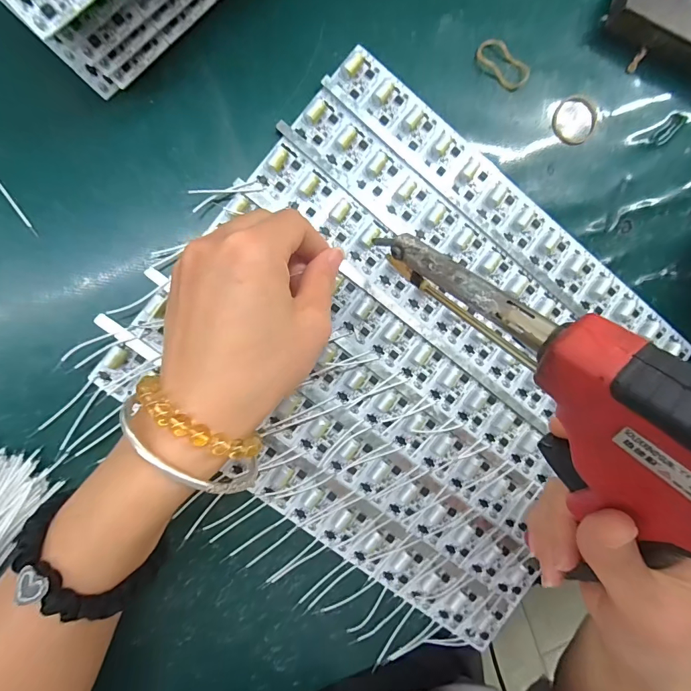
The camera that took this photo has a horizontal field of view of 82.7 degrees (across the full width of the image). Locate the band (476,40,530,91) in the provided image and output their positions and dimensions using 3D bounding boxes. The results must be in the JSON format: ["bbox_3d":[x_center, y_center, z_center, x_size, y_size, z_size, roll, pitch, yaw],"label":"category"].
[{"bbox_3d":[0.098,-0.175,0.245,0.035,0.004,0.019,41,86,-7],"label":"band"}]

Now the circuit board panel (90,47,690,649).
[{"bbox_3d":[0.047,0.005,0.238,0.282,0.010,0.248,39,86,-7],"label":"circuit board panel"}]

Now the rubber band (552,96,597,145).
[{"bbox_3d":[0.148,-0.145,0.252,0.030,0.004,0.028,-32,95,-6],"label":"rubber band"}]

